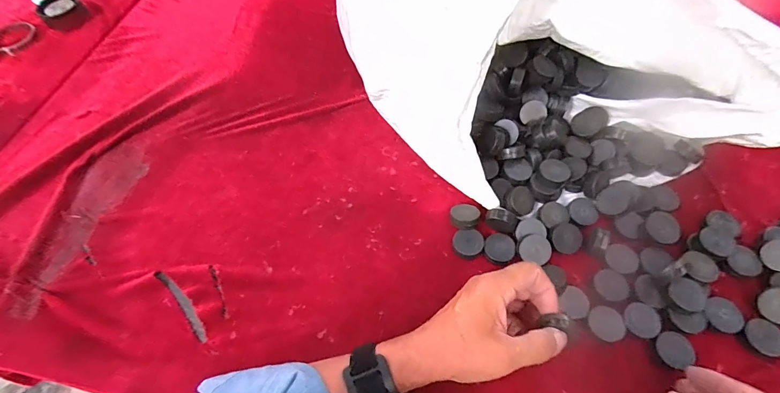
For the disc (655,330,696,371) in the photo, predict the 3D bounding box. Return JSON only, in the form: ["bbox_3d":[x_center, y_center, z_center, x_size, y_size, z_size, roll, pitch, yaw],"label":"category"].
[{"bbox_3d":[0.261,0.140,0.341,0.033,0.004,0.030,0,62,1],"label":"disc"}]

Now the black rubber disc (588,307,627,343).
[{"bbox_3d":[0.205,0.120,0.350,0.029,0.005,0.031,-1,60,1],"label":"black rubber disc"}]

